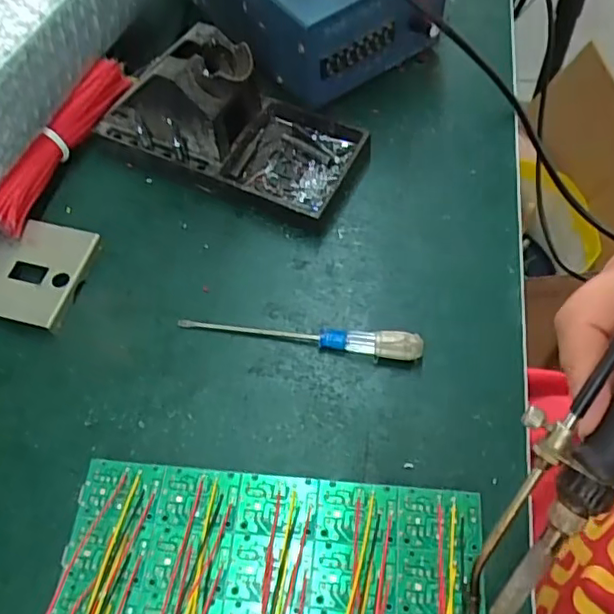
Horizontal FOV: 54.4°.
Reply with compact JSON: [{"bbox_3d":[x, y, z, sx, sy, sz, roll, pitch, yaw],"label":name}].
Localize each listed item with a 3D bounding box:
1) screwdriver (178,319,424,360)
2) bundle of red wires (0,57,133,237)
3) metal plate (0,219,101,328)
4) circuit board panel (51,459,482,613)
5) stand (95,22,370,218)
[{"bbox_3d":[-0.004,0.012,0.310,0.126,0.015,0.012,8,61,9],"label":"screwdriver"},{"bbox_3d":[-0.149,-0.099,0.362,0.020,0.028,0.133,17,63,13],"label":"bundle of red wires"},{"bbox_3d":[-0.158,-0.021,0.337,0.063,0.012,0.063,0,62,0],"label":"metal plate"},{"bbox_3d":[-0.017,0.120,0.242,0.170,0.007,0.100,5,62,3],"label":"circuit board panel"},{"bbox_3d":[-0.047,-0.117,0.354,0.154,0.070,0.075,23,64,14],"label":"stand"}]

